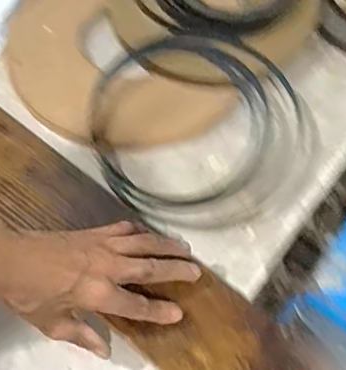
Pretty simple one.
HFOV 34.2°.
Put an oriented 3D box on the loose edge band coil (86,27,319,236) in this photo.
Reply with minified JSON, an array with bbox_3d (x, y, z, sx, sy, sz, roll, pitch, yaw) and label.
[{"bbox_3d":[0.034,-0.062,0.631,0.243,0.037,0.239,1,61,-2],"label":"loose edge band coil"}]

